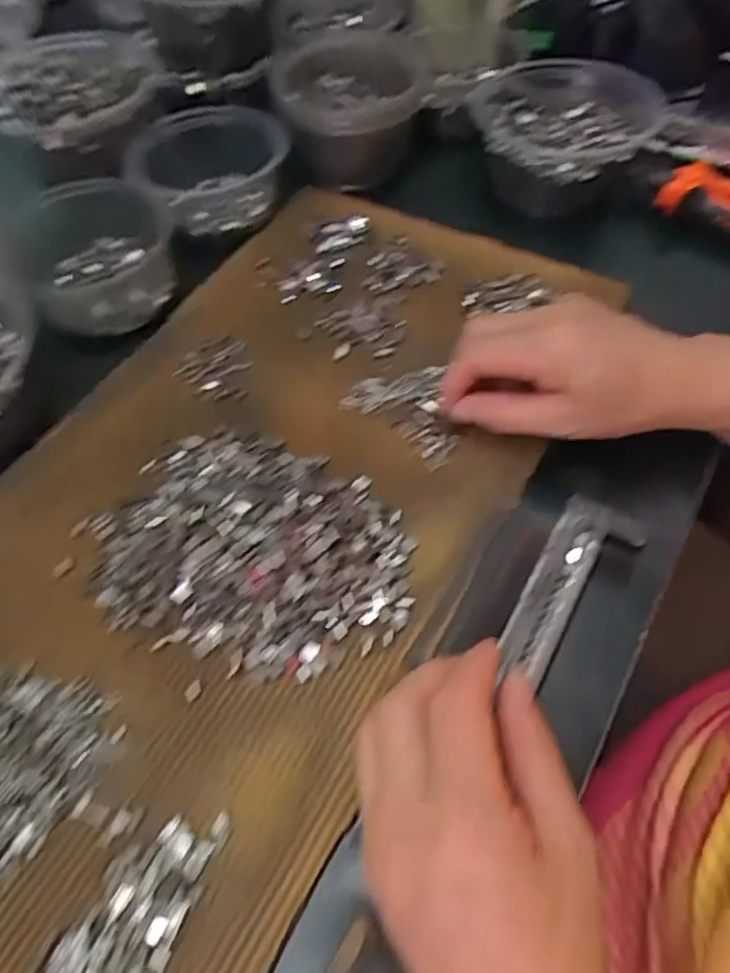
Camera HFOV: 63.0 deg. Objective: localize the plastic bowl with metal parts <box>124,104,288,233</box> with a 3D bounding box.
[{"bbox_3d":[-0.119,-0.233,0.446,0.096,0.051,0.100,0,58,1],"label":"plastic bowl with metal parts"}]

